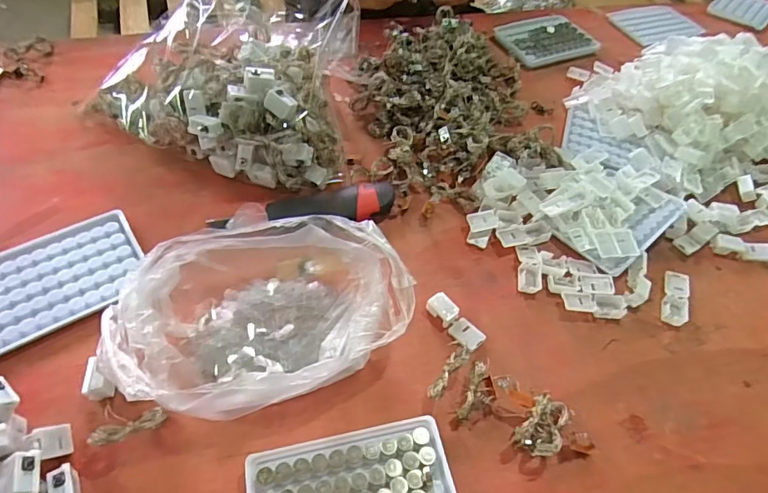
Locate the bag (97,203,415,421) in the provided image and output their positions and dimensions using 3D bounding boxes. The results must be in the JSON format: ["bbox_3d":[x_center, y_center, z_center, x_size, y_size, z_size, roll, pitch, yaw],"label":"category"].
[{"bbox_3d":[-0.087,0.049,0.361,0.213,0.061,0.136,-12,56,-15],"label":"bag"}]

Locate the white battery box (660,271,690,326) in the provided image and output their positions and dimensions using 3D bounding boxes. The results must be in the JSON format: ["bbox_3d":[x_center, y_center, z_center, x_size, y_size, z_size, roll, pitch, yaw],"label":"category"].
[{"bbox_3d":[0.265,0.046,0.433,0.019,0.011,0.057,22,55,10],"label":"white battery box"}]

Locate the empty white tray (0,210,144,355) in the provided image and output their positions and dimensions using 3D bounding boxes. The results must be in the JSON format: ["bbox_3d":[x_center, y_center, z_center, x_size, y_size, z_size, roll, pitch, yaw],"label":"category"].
[{"bbox_3d":[-0.270,0.026,0.396,0.129,0.012,0.095,-27,61,-23],"label":"empty white tray"}]

